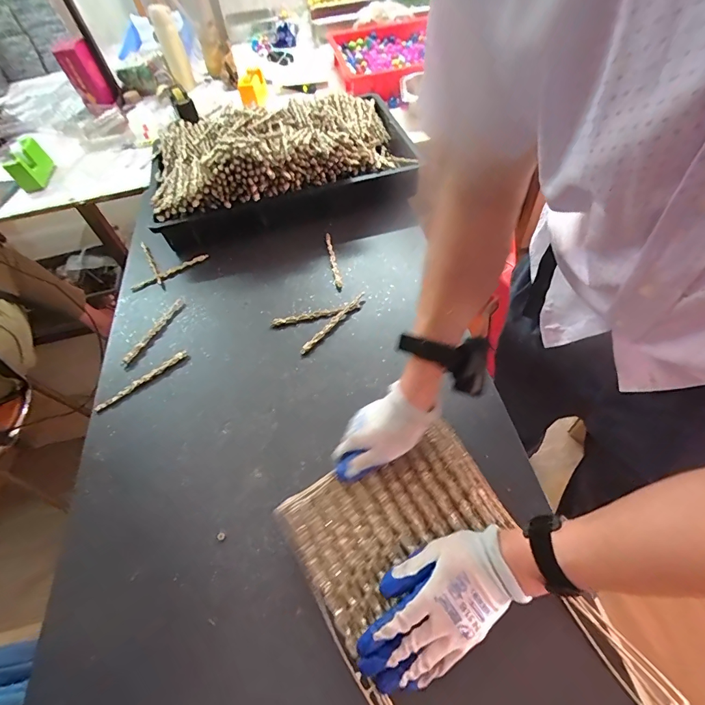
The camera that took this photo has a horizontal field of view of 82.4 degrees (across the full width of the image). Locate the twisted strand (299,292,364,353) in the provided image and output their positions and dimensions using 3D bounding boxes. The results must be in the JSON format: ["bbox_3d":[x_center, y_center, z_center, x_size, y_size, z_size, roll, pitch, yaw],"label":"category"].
[{"bbox_3d":[-0.033,-0.053,0.697,0.012,0.008,0.163,32,64,25],"label":"twisted strand"}]

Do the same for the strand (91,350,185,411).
[{"bbox_3d":[-0.340,0.044,0.651,0.156,0.004,0.010,-37,59,-19],"label":"strand"}]

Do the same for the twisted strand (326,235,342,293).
[{"bbox_3d":[-0.037,-0.180,0.788,0.013,0.007,0.164,-12,55,-2],"label":"twisted strand"}]

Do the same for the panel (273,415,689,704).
[{"bbox_3d":[0.110,0.260,0.416,0.244,0.047,0.362,-29,61,-15],"label":"panel"}]

